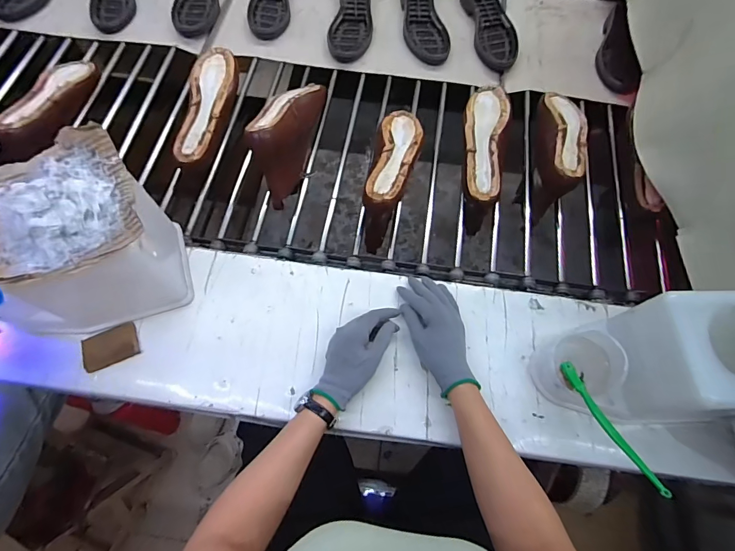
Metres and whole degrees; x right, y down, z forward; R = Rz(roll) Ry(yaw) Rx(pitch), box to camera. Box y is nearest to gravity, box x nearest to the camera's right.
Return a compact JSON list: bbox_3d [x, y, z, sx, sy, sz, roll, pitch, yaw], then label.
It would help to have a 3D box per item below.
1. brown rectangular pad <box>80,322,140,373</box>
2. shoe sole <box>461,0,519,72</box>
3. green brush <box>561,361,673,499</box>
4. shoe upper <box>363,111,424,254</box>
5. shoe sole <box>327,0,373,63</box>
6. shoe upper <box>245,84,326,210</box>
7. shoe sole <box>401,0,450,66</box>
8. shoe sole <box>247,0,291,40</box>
[{"bbox_3d":[-0.357,0.101,0.556,0.069,0.020,0.048,-24,71,-11],"label":"brown rectangular pad"},{"bbox_3d":[0.268,-0.564,0.880,0.082,0.030,0.266,-7,68,-5],"label":"shoe sole"},{"bbox_3d":[0.280,0.171,0.465,0.013,0.019,0.169,-12,40,-7],"label":"green brush"},{"bbox_3d":[0.047,-0.185,0.722,0.073,0.117,0.251,11,68,2],"label":"shoe upper"},{"bbox_3d":[-0.035,-0.570,0.872,0.093,0.034,0.242,2,68,-1],"label":"shoe sole"},{"bbox_3d":[-0.147,-0.260,0.707,0.084,0.104,0.248,11,68,2],"label":"shoe upper"},{"bbox_3d":[0.119,-0.573,0.880,0.083,0.030,0.251,-7,68,-5],"label":"shoe sole"},{"bbox_3d":[-0.211,-0.642,0.901,0.092,0.031,0.268,6,68,0],"label":"shoe sole"}]

